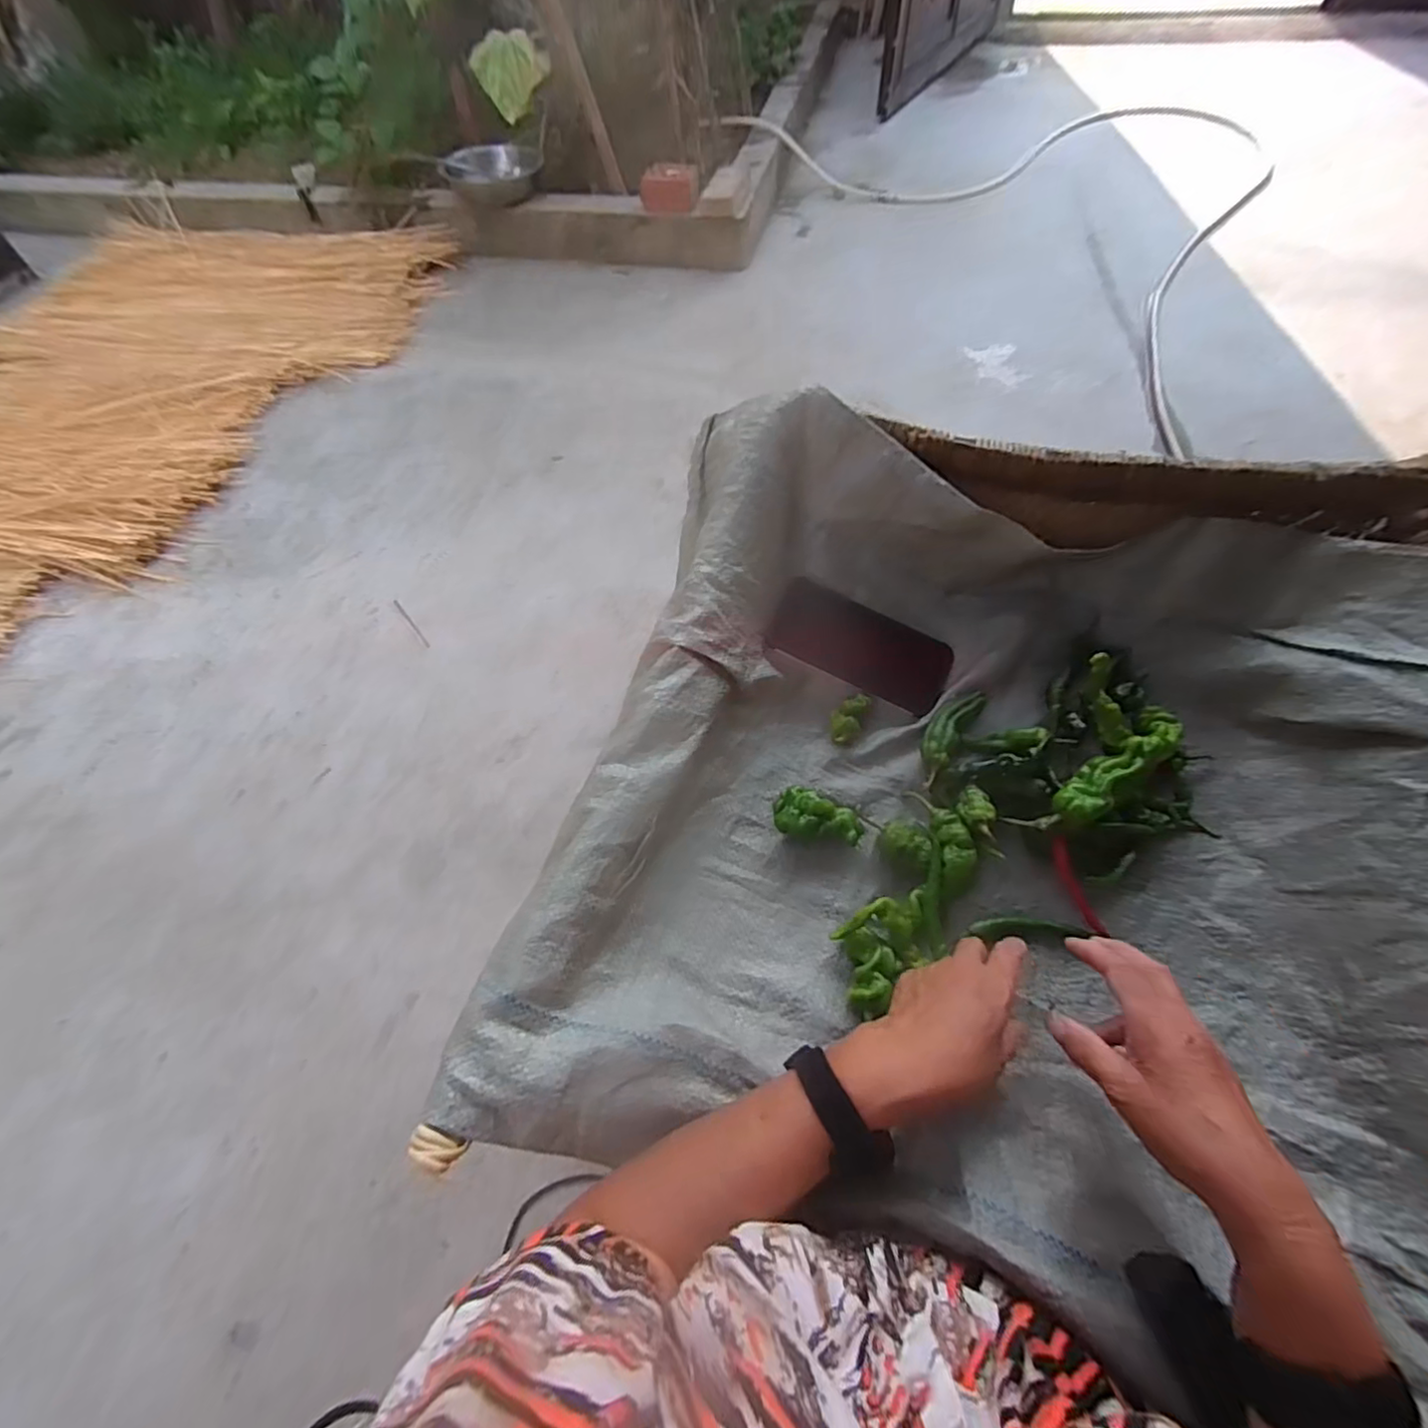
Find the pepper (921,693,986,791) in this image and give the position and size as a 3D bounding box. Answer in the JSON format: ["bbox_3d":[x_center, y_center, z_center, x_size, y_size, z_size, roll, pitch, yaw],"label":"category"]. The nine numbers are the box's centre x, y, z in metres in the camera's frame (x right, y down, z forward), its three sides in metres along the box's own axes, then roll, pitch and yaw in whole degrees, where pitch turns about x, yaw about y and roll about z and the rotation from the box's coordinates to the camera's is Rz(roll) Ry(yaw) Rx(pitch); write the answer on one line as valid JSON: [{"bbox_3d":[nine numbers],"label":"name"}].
[{"bbox_3d":[0.209,0.019,0.565,0.032,0.028,0.097,30,65,20],"label":"pepper"}]

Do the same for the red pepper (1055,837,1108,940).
[{"bbox_3d":[0.291,0.138,0.500,0.016,0.010,0.079,-18,80,-10],"label":"red pepper"}]

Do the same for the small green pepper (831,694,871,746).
[{"bbox_3d":[0.126,0.002,0.581,0.026,0.022,0.052,28,77,16],"label":"small green pepper"}]

